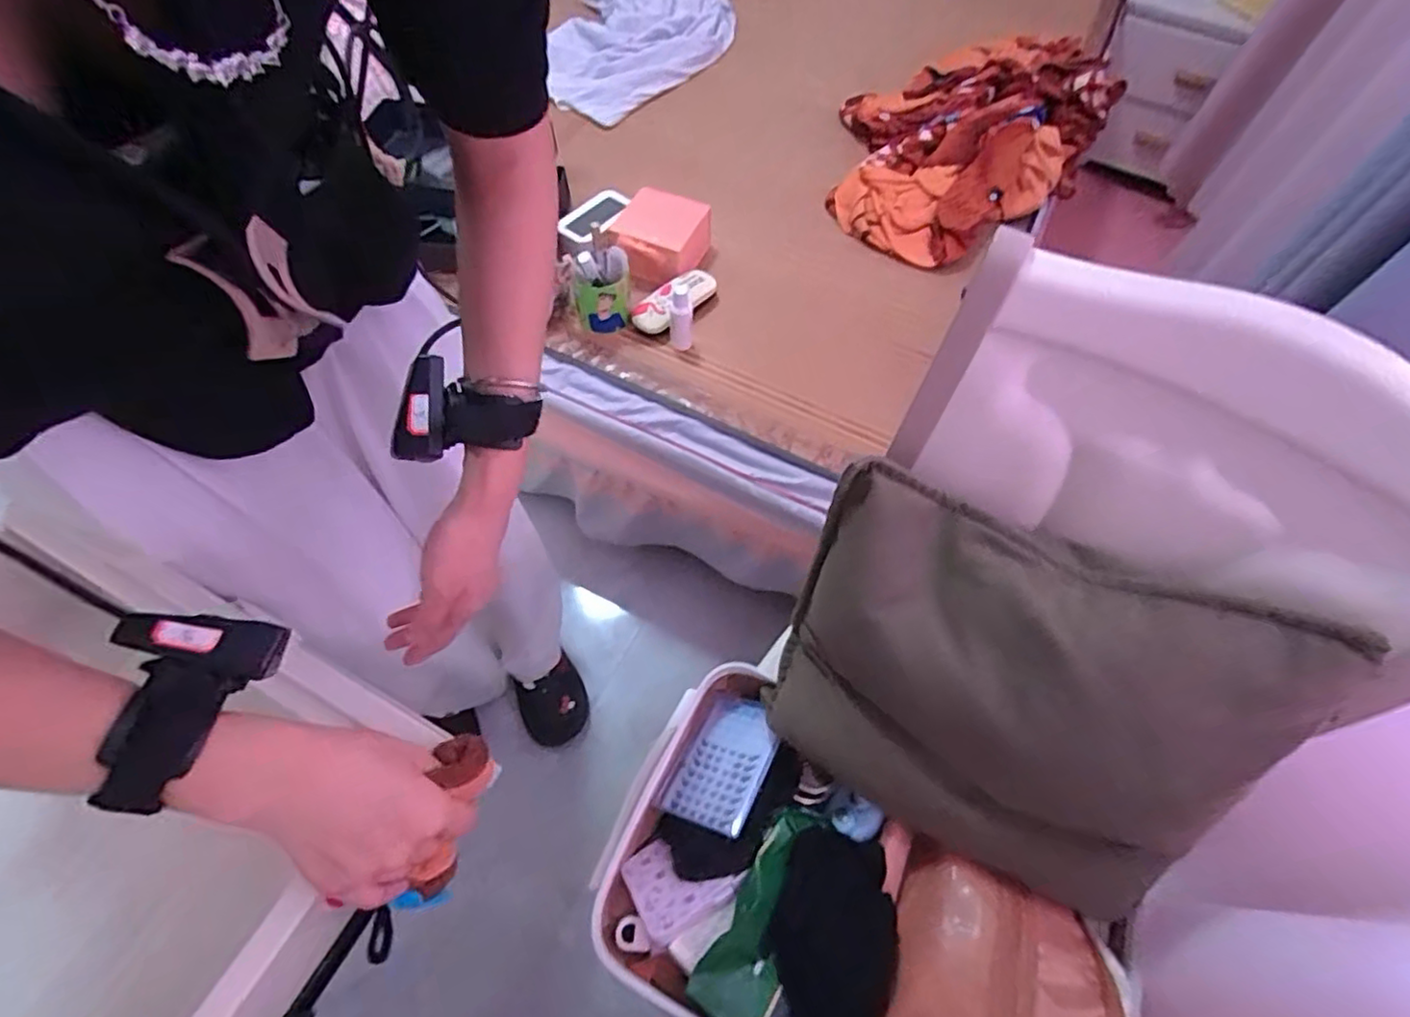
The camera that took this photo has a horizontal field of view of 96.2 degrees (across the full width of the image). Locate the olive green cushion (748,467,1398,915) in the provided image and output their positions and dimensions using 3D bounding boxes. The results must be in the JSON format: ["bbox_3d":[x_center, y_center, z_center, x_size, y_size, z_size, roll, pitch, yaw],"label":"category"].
[{"bbox_3d":[0.241,0.160,0.535,0.367,0.326,0.091,28,19,21],"label":"olive green cushion"}]

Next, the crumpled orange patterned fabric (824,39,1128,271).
[{"bbox_3d":[0.536,-0.753,1.242,0.404,0.100,0.804,37,66,16],"label":"crumpled orange patterned fabric"}]

